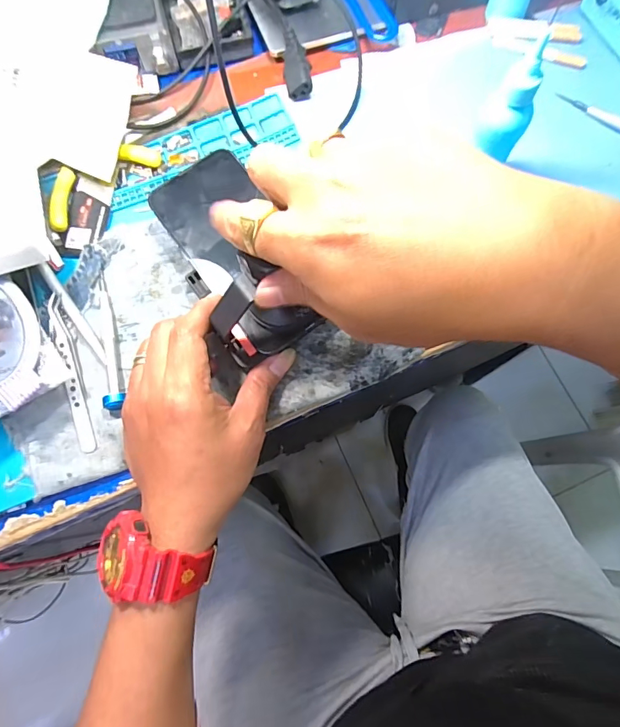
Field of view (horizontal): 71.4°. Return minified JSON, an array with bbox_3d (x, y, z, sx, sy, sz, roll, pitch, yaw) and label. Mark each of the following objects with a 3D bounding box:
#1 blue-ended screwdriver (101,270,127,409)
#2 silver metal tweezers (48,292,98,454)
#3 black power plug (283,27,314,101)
[{"bbox_3d":[-0.151,-0.020,0.319,0.011,0.012,0.111,-14,75,-4],"label":"blue-ended screwdriver"},{"bbox_3d":[-0.172,0.005,0.310,0.011,0.013,0.117,-17,75,-5],"label":"silver metal tweezers"},{"bbox_3d":[-0.013,-0.265,0.380,0.023,0.020,0.061,-9,74,-3],"label":"black power plug"}]

